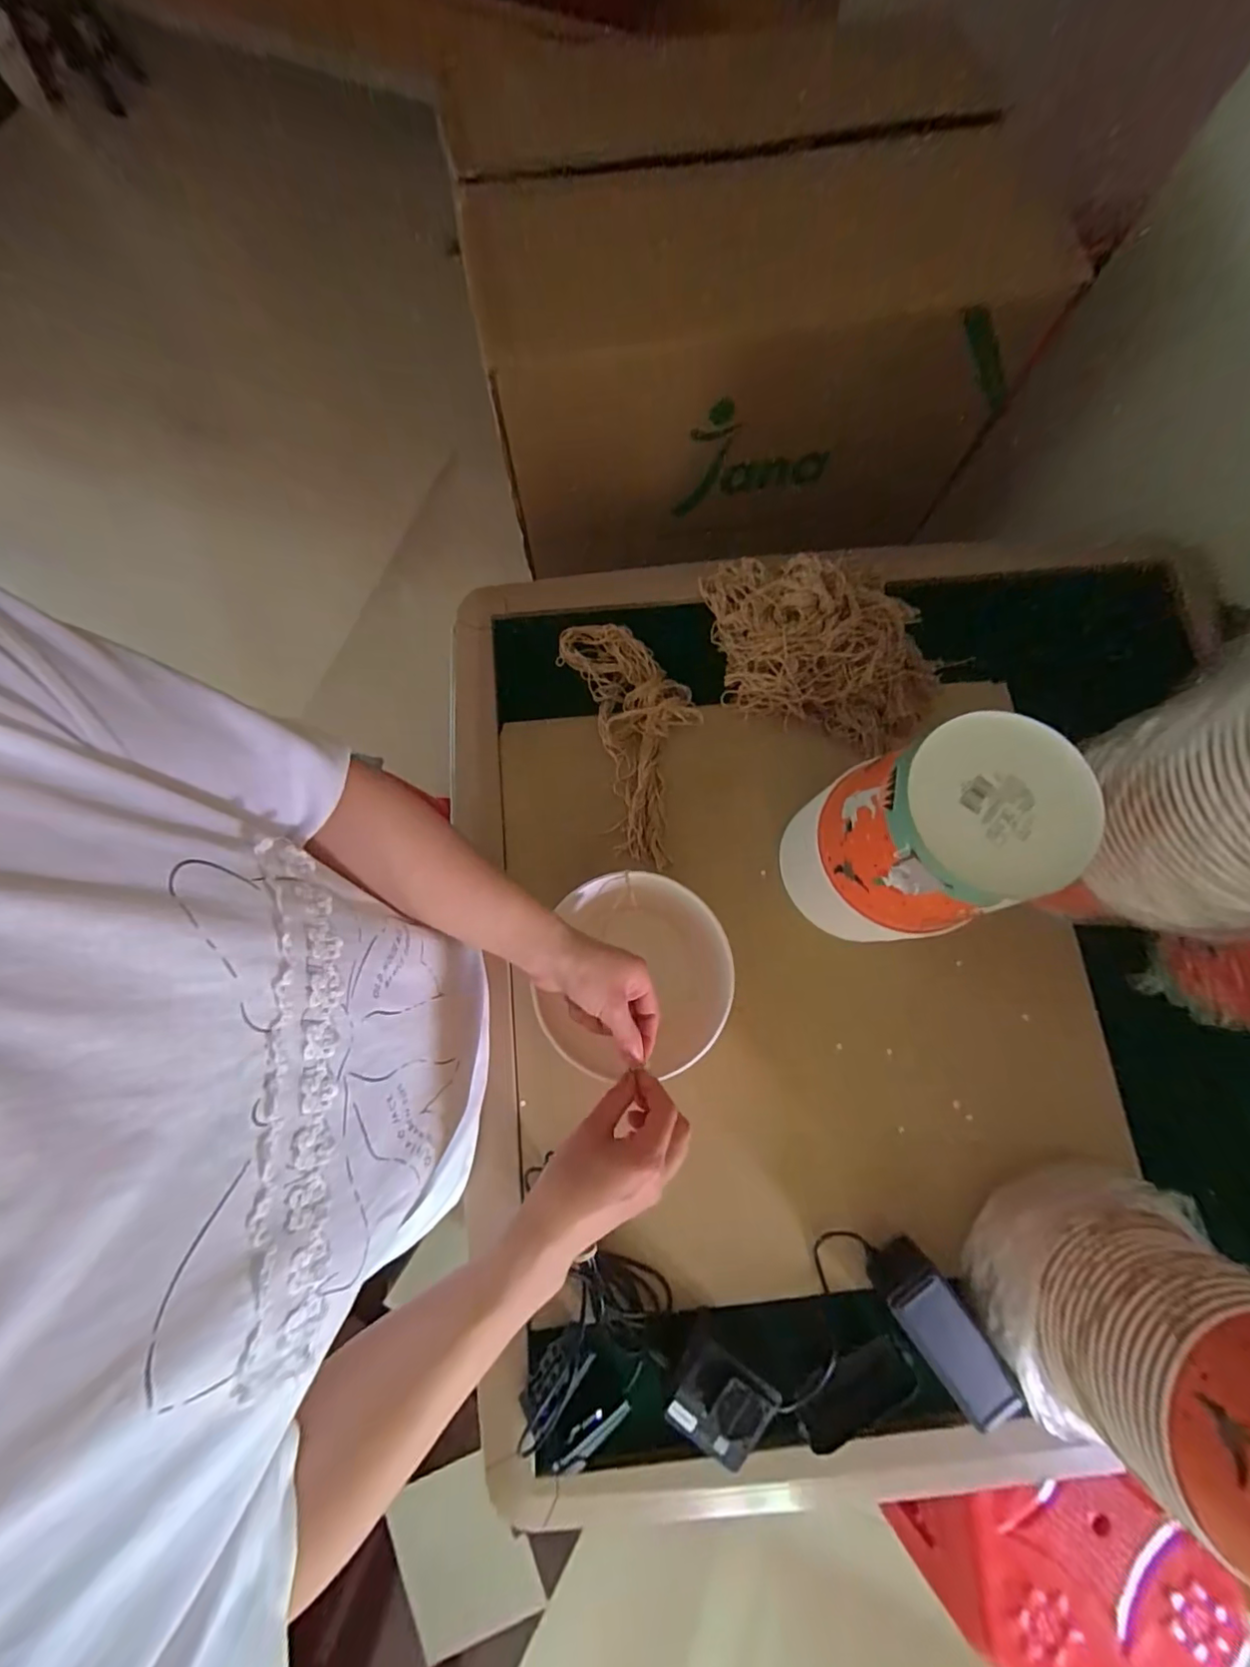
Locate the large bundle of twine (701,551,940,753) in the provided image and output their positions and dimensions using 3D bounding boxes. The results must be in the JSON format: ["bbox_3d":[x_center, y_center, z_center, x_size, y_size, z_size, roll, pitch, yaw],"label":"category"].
[{"bbox_3d":[0.200,-0.200,0.602,0.287,0.092,0.158,32,79,6],"label":"large bundle of twine"}]

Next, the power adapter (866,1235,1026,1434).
[{"bbox_3d":[0.280,0.437,0.486,0.057,0.048,0.142,-36,80,-8],"label":"power adapter"}]

